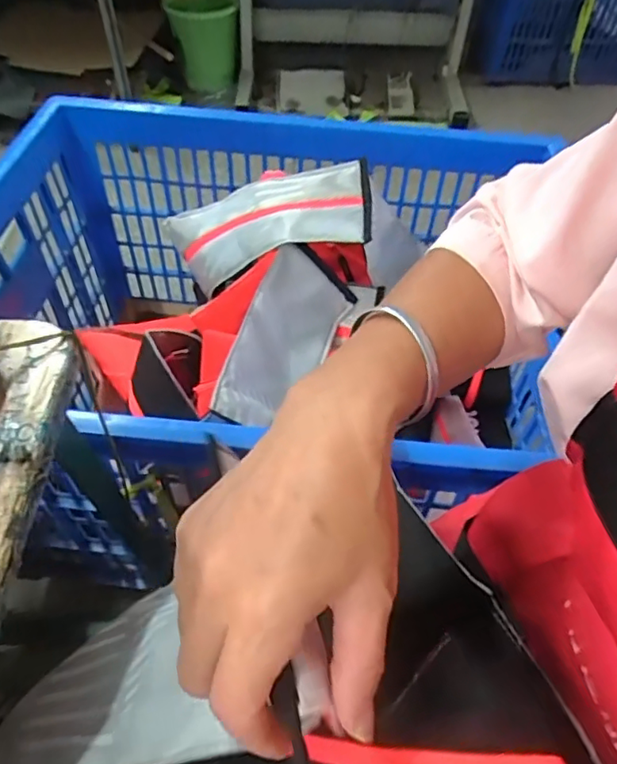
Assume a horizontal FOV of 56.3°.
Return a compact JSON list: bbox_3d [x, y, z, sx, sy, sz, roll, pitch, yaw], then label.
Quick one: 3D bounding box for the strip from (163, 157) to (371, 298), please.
[{"bbox_3d":[-0.060,-0.209,0.790,0.298,0.084,0.131,-10,49,18],"label":"strip"}]

